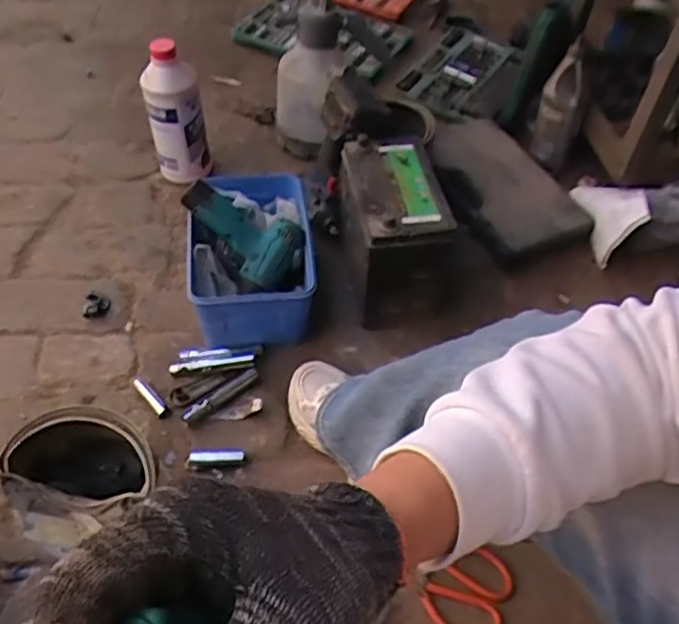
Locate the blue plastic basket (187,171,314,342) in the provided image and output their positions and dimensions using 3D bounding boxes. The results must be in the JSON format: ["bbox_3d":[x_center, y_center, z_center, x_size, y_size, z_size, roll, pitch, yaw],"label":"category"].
[{"bbox_3d":[-0.130,-0.069,0.955,0.175,0.178,0.209,-1,52,-4],"label":"blue plastic basket"}]

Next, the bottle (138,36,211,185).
[{"bbox_3d":[-0.257,-0.306,1.022,0.087,0.219,0.071,-11,53,-12],"label":"bottle"}]

